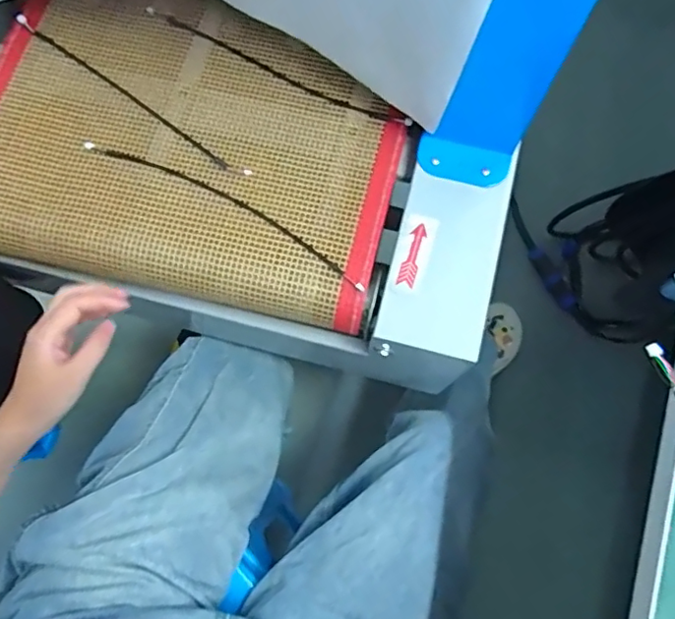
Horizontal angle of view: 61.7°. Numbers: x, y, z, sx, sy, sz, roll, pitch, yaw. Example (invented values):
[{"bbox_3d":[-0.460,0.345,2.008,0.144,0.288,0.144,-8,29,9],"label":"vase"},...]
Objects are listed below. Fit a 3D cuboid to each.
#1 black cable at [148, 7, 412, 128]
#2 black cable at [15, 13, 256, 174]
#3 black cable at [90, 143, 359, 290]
[{"bbox_3d":[-0.057,-0.227,0.537,0.275,0.017,0.015,27,81,6],"label":"black cable"},{"bbox_3d":[-0.192,-0.198,0.524,0.276,0.004,0.012,36,82,7],"label":"black cable"},{"bbox_3d":[-0.097,-0.091,0.493,0.281,0.004,0.027,28,65,9],"label":"black cable"}]

